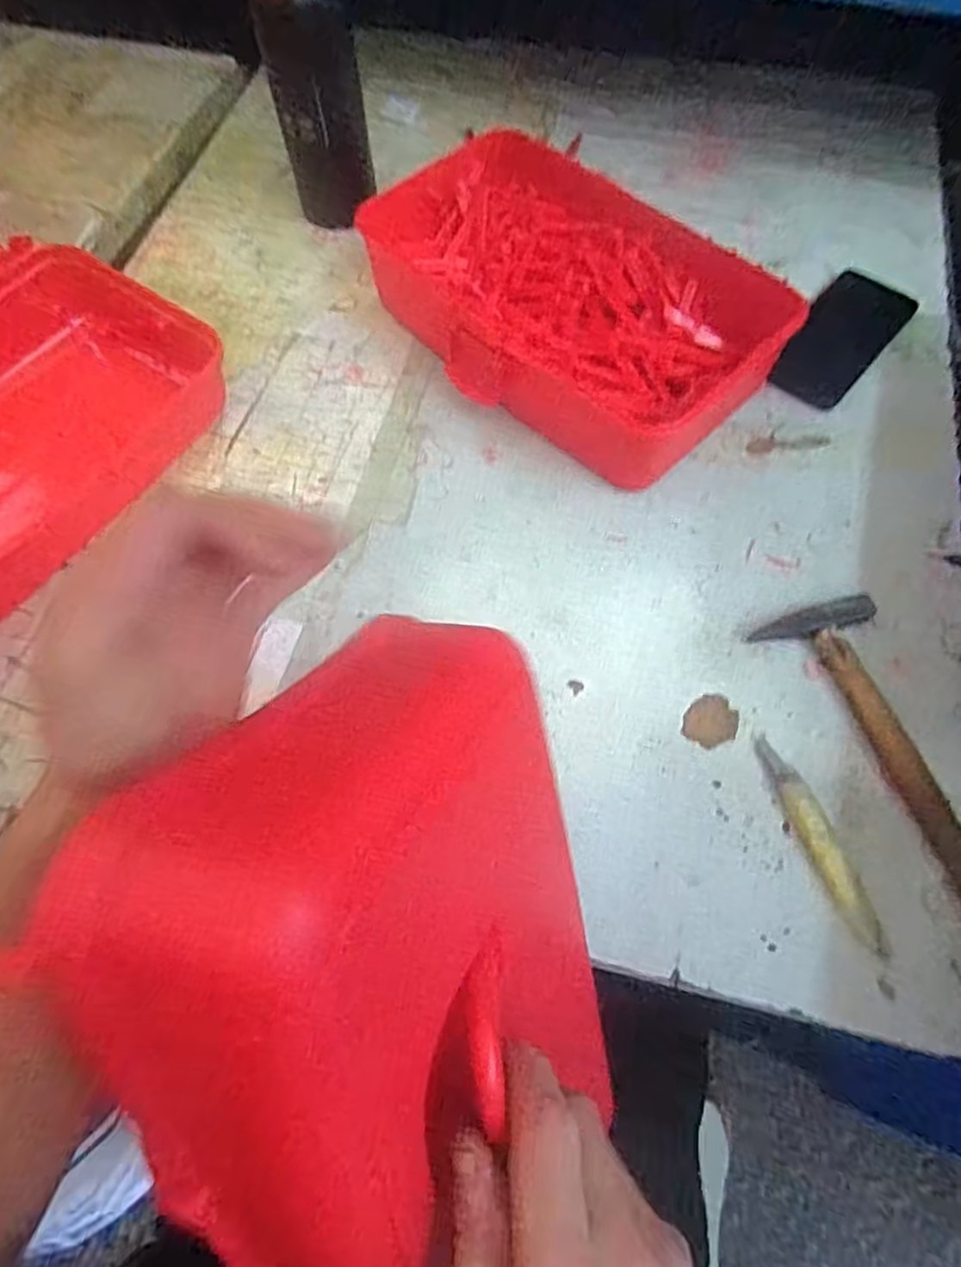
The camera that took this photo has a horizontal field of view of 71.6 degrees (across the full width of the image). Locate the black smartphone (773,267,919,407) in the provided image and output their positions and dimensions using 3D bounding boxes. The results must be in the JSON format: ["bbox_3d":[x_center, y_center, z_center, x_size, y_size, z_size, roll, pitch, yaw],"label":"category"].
[{"bbox_3d":[0.326,-0.272,0.603,0.076,0.009,0.162,39,71,16],"label":"black smartphone"}]

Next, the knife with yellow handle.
[{"bbox_3d":[0.214,0.131,0.422,0.022,0.016,0.139,-18,66,-8],"label":"knife with yellow handle"}]

